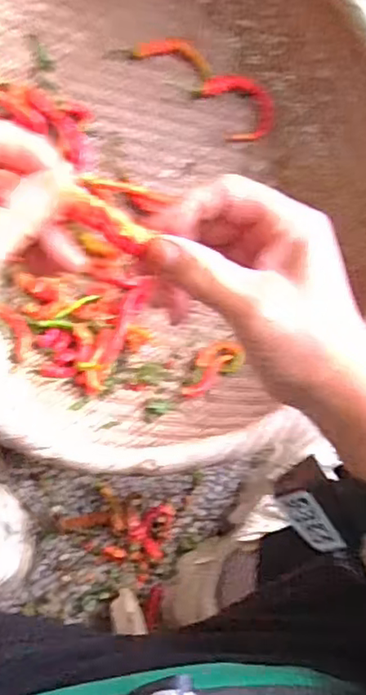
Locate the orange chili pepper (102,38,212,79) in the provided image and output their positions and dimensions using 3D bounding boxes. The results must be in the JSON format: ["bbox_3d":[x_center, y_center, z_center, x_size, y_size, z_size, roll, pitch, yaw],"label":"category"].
[{"bbox_3d":[-0.024,-0.316,0.651,0.108,0.017,0.033,12,87,-7],"label":"orange chili pepper"}]

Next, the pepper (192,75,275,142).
[{"bbox_3d":[0.060,-0.261,0.657,0.059,0.022,0.081,-34,93,-7],"label":"pepper"}]

